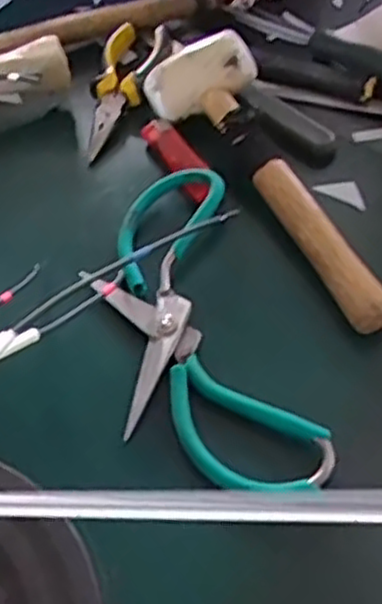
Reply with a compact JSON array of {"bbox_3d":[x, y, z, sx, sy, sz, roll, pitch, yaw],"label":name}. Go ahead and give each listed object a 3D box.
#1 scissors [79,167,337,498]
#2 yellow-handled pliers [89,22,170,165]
[{"bbox_3d":[-0.001,0.013,0.420,0.094,0.026,0.221,-14,52,-7],"label":"scissors"},{"bbox_3d":[-0.050,-0.166,0.565,0.049,0.021,0.156,3,52,6],"label":"yellow-handled pliers"}]

